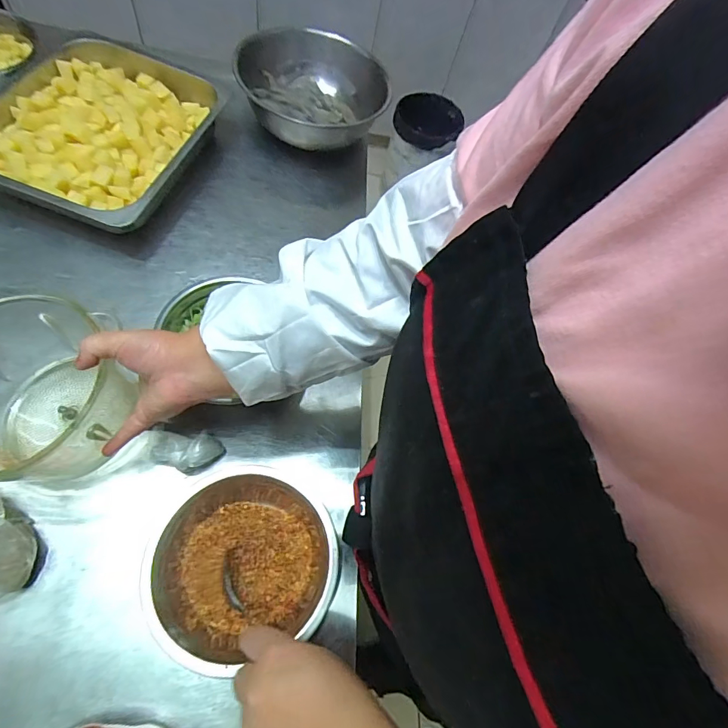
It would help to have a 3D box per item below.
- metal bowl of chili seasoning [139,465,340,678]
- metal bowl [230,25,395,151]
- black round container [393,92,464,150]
[{"bbox_3d":[-0.126,0.190,0.409,0.188,0.076,0.162,-18,69,-9],"label":"metal bowl of chili seasoning"},{"bbox_3d":[-0.080,-0.452,0.711,0.235,0.096,0.235,1,67,-2],"label":"metal bowl"},{"bbox_3d":[0.237,-0.891,1.526,0.252,0.069,0.242,-10,68,-6],"label":"black round container"}]

